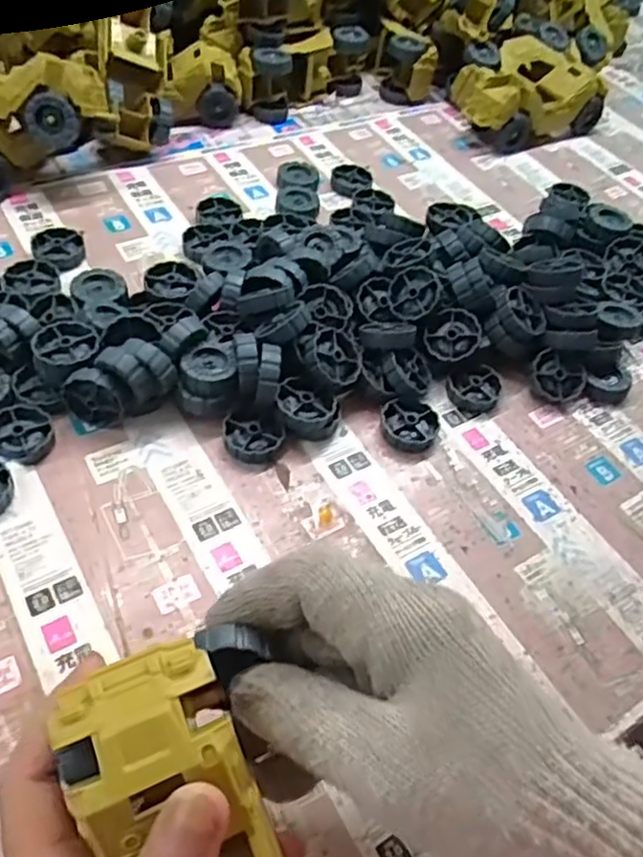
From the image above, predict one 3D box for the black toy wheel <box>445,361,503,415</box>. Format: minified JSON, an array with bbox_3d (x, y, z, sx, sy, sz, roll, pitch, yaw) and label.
[{"bbox_3d":[0.109,-0.030,0.489,0.037,0.010,0.042,36,58,20],"label":"black toy wheel"}]

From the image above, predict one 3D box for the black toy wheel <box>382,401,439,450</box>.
[{"bbox_3d":[0.059,-0.002,0.460,0.037,0.010,0.036,2,53,-4],"label":"black toy wheel"}]

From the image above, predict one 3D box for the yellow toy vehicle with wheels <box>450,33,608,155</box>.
[{"bbox_3d":[0.212,-0.356,0.725,0.153,0.059,0.110,-17,56,-20],"label":"yellow toy vehicle with wheels"}]

